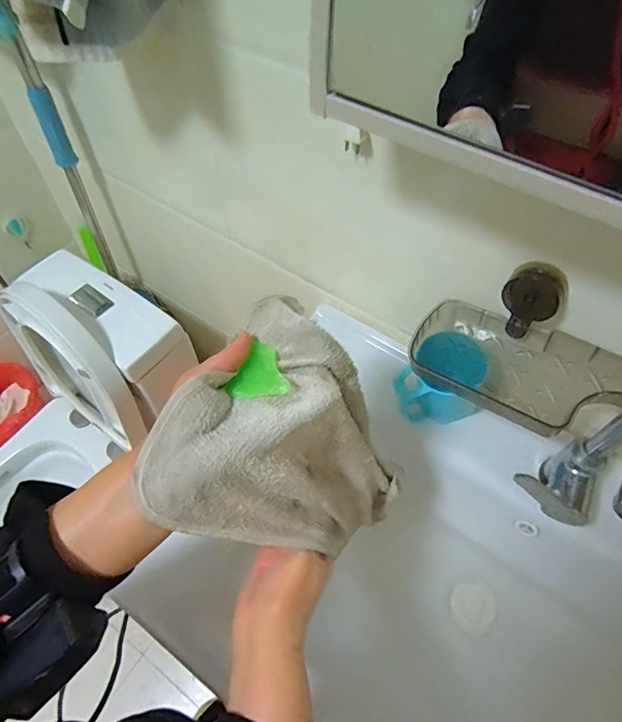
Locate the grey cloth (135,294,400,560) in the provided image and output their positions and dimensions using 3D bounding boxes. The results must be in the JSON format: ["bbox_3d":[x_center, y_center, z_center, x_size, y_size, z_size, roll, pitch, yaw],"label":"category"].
[{"bbox_3d":[-0.010,0.095,0.392,0.162,0.205,0.171,22,59,14],"label":"grey cloth"}]

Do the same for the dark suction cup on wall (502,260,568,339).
[{"bbox_3d":[0.231,-0.061,0.488,0.056,0.090,0.024,27,60,16],"label":"dark suction cup on wall"}]

